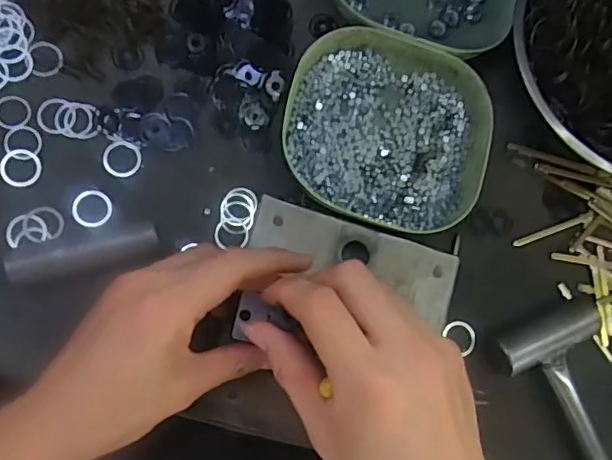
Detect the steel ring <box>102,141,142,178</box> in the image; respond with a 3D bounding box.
[{"bbox_3d":[-0.128,-0.050,0.403,0.025,0.004,0.026,1,82,-9],"label":"steel ring"}]

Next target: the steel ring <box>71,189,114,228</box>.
[{"bbox_3d":[-0.145,-0.014,0.395,0.026,0.004,0.026,1,82,-9],"label":"steel ring"}]

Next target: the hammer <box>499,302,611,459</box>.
[{"bbox_3d":[0.210,0.132,0.419,0.081,0.033,0.162,-31,89,-12],"label":"hammer"}]

